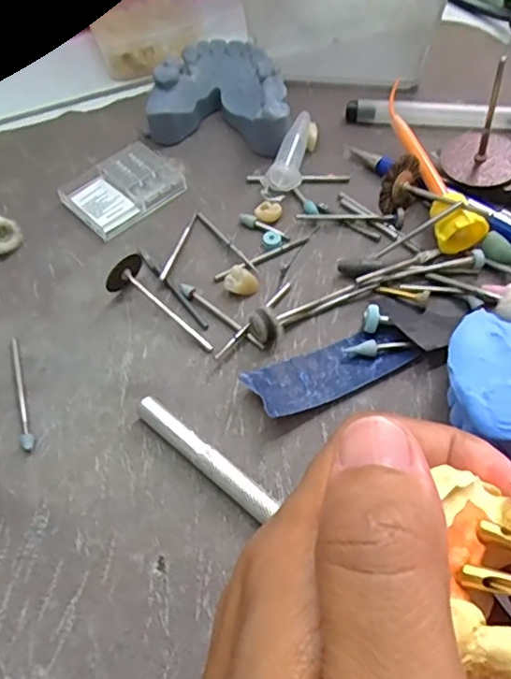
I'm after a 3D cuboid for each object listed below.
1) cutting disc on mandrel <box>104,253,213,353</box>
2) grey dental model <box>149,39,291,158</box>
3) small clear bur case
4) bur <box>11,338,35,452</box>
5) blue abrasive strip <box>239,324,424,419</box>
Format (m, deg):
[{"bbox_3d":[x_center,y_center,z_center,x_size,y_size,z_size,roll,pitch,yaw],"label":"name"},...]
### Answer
[{"bbox_3d":[-0.036,-0.011,0.214,0.016,0.014,0.045,-35,61,-18],"label":"cutting disc on mandrel"},{"bbox_3d":[-0.012,-0.113,0.273,0.062,0.024,0.051,12,58,11],"label":"grey dental model"},{"bbox_3d":[-0.057,-0.065,0.255,0.036,0.007,0.045,38,66,24],"label":"small clear bur case"},{"bbox_3d":[-0.081,0.017,0.203,0.004,0.004,0.047,-19,58,-9],"label":"bur"},{"bbox_3d":[0.027,0.009,0.201,0.057,0.009,0.020,-24,58,-12],"label":"blue abrasive strip"}]

